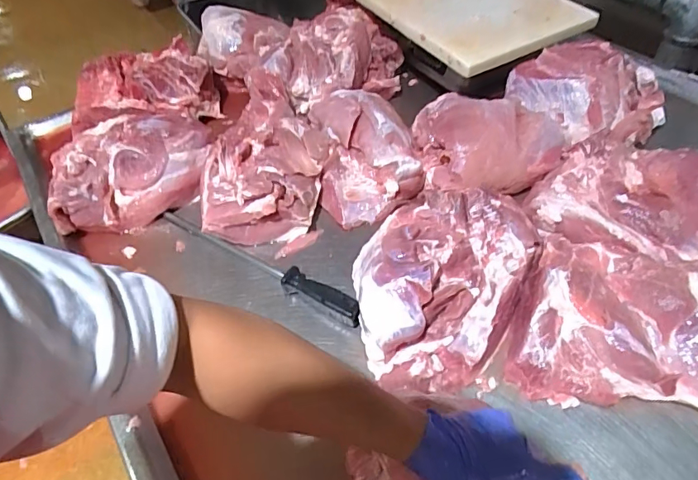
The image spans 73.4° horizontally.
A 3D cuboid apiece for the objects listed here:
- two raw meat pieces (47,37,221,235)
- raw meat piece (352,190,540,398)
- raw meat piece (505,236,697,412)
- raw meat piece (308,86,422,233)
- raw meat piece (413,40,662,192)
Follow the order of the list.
[{"bbox_3d":[-0.375,-0.193,0.850,0.250,0.120,0.367,-9,50,-3],"label":"two raw meat pieces"},{"bbox_3d":[0.115,0.041,0.618,0.216,0.081,0.295,24,56,23],"label":"raw meat piece"},{"bbox_3d":[0.364,0.101,0.552,0.293,0.080,0.202,14,53,16],"label":"raw meat piece"},{"bbox_3d":[0.027,-0.149,0.778,0.161,0.098,0.224,-7,50,-1],"label":"raw meat piece"},{"bbox_3d":[0.324,-0.214,0.778,0.434,0.097,0.206,-17,51,-9],"label":"raw meat piece"}]

